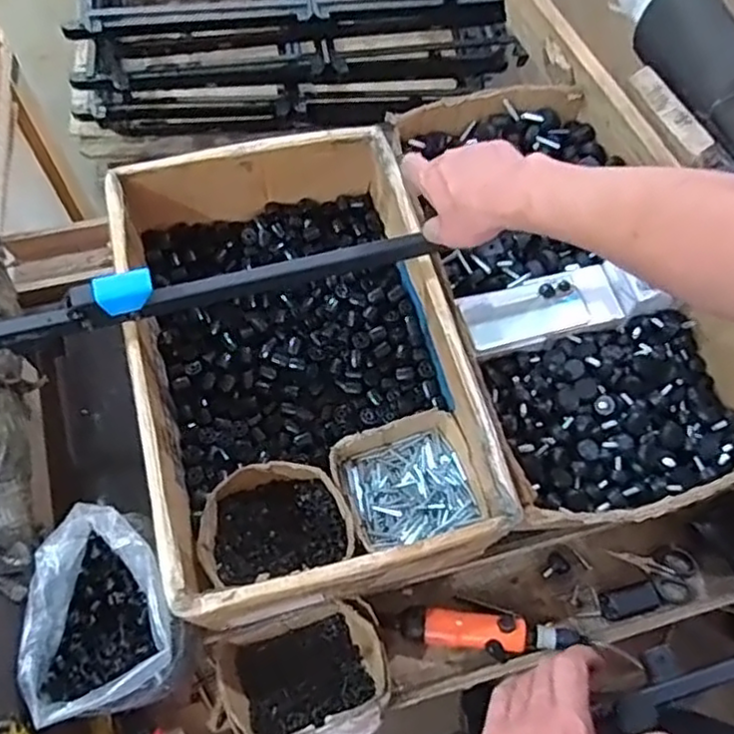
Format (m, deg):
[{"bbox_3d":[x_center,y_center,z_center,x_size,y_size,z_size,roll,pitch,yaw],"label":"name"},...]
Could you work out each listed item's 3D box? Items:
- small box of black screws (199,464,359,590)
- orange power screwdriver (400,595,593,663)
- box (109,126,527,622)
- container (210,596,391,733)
[{"bbox_3d":[-0.103,0.174,0.758,0.157,0.050,0.129,-12,67,-7],"label":"small box of black screws"},{"bbox_3d":[0.141,0.306,0.785,0.210,0.042,0.061,11,66,3],"label":"orange power screwdriver"},{"bbox_3d":[-0.081,-0.024,0.799,0.354,0.161,0.562,-13,67,-8],"label":"box"},{"bbox_3d":[-0.064,0.336,0.722,0.174,0.086,0.140,-15,67,-9],"label":"container"}]

